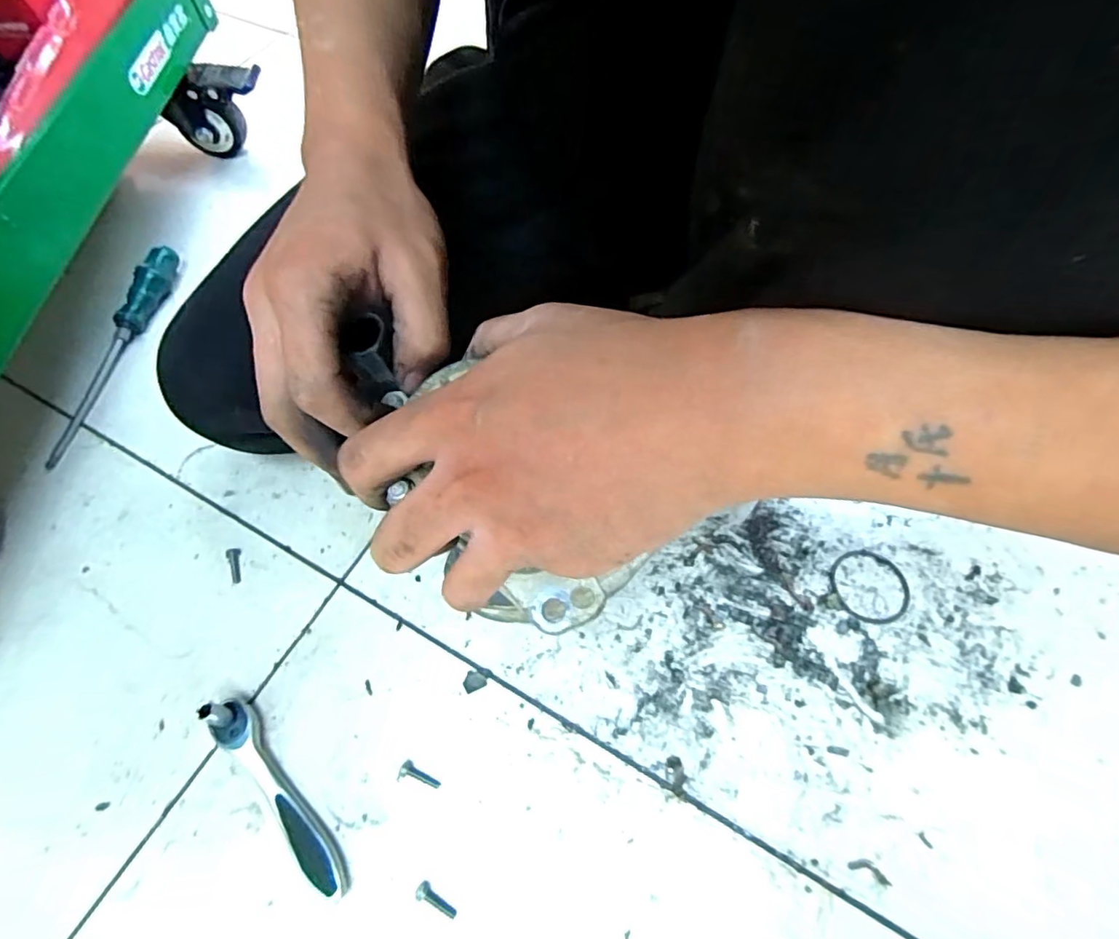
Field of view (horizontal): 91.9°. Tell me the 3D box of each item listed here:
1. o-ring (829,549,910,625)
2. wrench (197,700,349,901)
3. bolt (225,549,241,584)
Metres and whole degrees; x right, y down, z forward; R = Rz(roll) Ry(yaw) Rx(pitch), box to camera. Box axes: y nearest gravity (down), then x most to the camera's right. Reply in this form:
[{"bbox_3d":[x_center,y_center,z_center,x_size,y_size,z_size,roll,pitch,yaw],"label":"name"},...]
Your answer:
[{"bbox_3d":[0.240,0.089,0.418,0.059,0.004,0.058,-1,63,1],"label":"o-ring"},{"bbox_3d":[-0.186,0.212,0.355,0.024,0.025,0.148,-40,69,-17],"label":"wrench"},{"bbox_3d":[-0.263,0.077,0.437,0.010,0.007,0.029,-17,64,-7],"label":"bolt"}]

